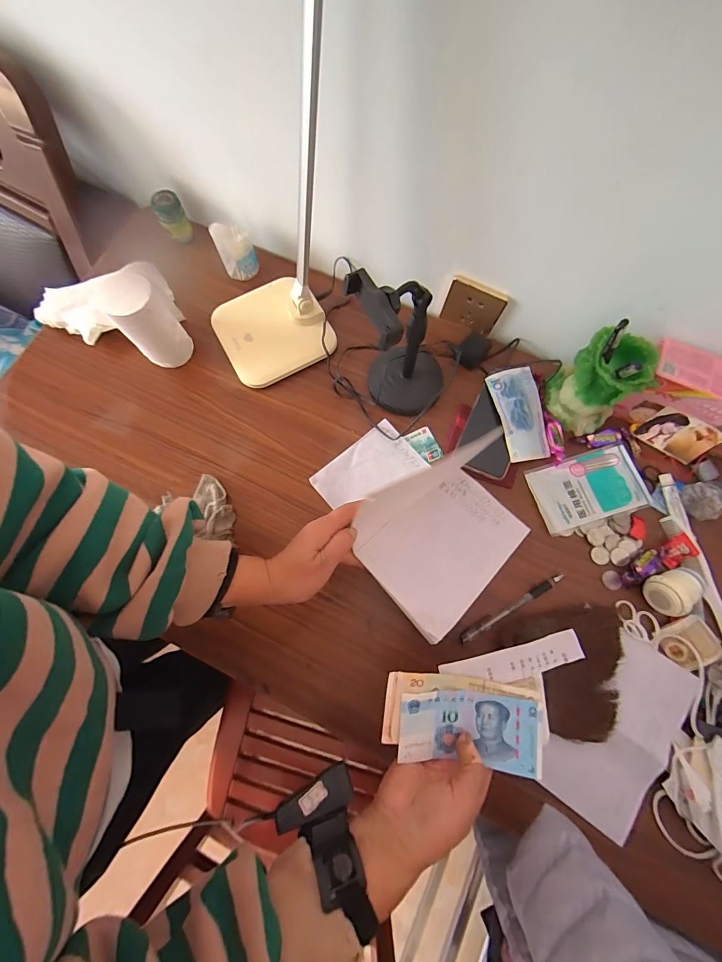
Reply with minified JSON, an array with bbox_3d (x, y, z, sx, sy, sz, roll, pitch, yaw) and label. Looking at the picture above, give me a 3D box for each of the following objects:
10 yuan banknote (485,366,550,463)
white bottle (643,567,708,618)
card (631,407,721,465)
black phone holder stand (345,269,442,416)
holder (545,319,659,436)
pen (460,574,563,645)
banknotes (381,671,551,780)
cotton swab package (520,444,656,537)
[{"bbox_3d":[0.239,-0.102,0.554,0.071,0.012,0.144,-7,79,-6],"label":"10 yuan banknote"},{"bbox_3d":[0.395,0.138,0.458,0.067,0.039,0.049,-15,75,-4],"label":"white bottle"},{"bbox_3d":[0.440,-0.060,0.511,0.086,0.061,0.010,37,53,7],"label":"card"},{"bbox_3d":[0.052,-0.169,0.458,0.116,0.220,0.091,-30,76,-7],"label":"black phone holder stand"},{"bbox_3d":[0.315,-0.136,0.485,0.078,0.137,0.099,-39,78,-9],"label":"holder"},{"bbox_3d":[0.194,0.162,0.472,0.156,0.007,0.012,-28,76,-7],"label":"pen"},{"bbox_3d":[0.101,0.236,0.361,0.155,0.027,0.083,2,74,2],"label":"banknotes"},{"bbox_3d":[0.320,0.009,0.515,0.154,0.009,0.098,-16,75,-4],"label":"cotton swab package"}]

